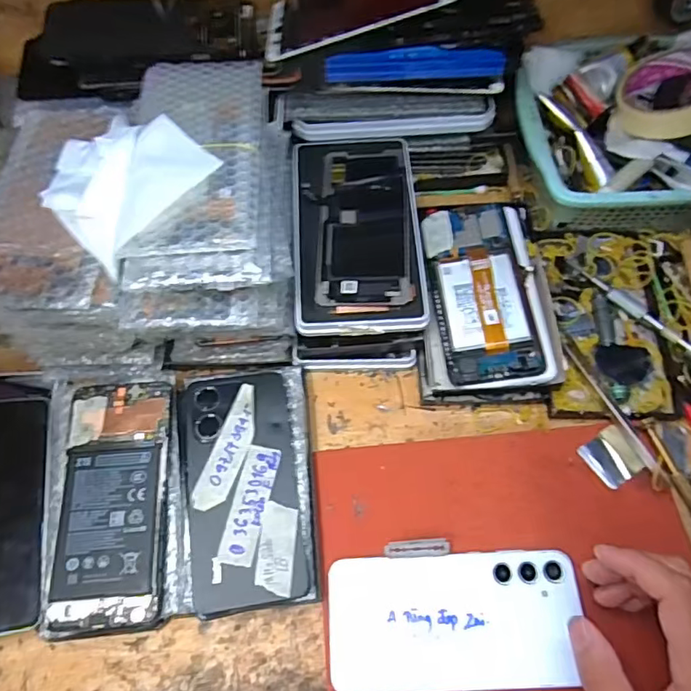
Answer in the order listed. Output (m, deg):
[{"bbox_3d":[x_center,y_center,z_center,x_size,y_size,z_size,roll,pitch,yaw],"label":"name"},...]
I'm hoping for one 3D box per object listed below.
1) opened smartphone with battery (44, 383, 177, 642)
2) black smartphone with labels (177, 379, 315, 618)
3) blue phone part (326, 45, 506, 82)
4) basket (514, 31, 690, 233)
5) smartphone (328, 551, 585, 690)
[{"bbox_3d":[-0.160,0.105,0.372,0.073,0.007,0.166,-3,66,-4],"label":"opened smartphone with battery"},{"bbox_3d":[-0.072,0.096,0.375,0.076,0.013,0.157,-8,64,-8],"label":"black smartphone with labels"},{"bbox_3d":[0.054,-0.219,0.419,0.136,0.017,0.021,-3,63,1],"label":"blue phone part"},{"bbox_3d":[0.281,-0.188,0.464,0.259,0.066,0.191,-3,63,1],"label":"basket"},{"bbox_3d":[0.069,0.173,0.341,0.156,0.009,0.076,-4,66,1],"label":"smartphone"}]

